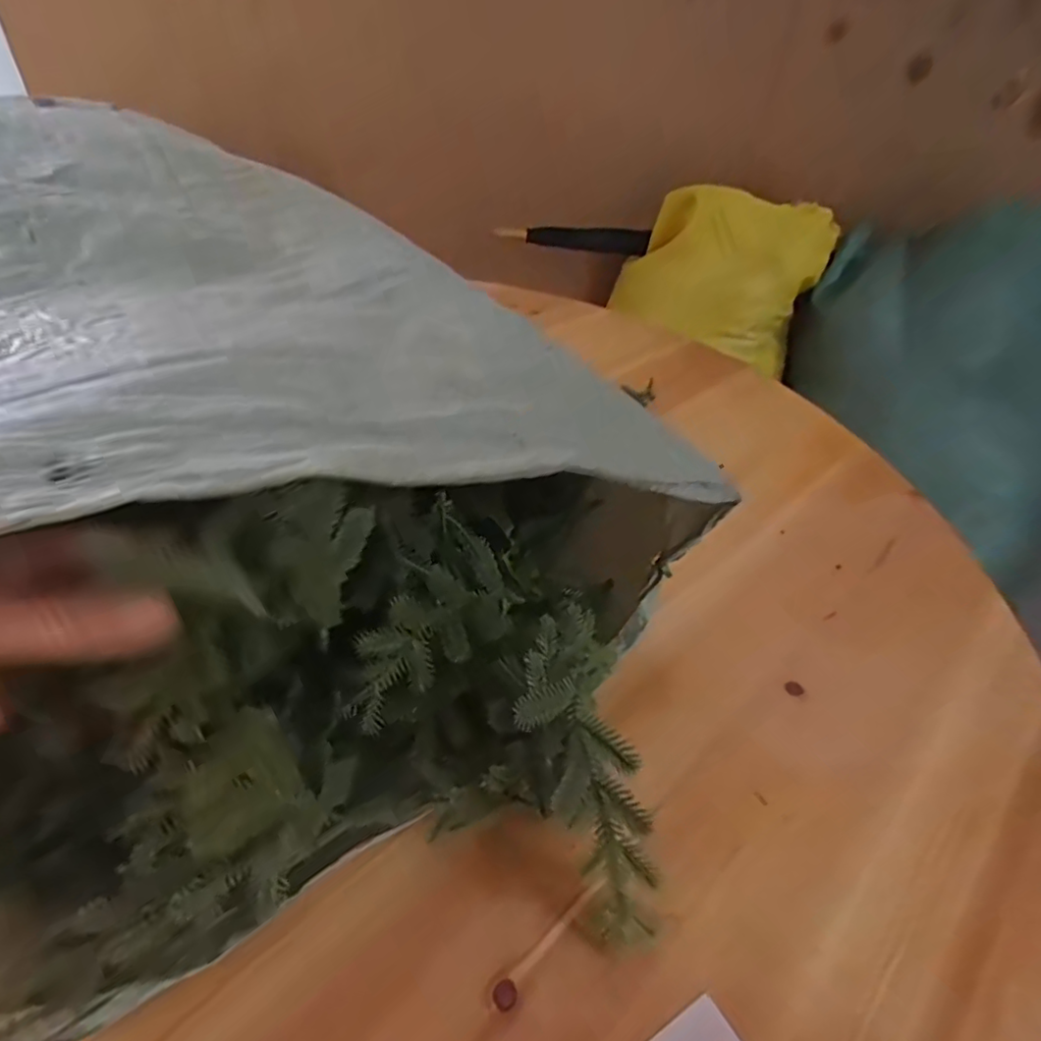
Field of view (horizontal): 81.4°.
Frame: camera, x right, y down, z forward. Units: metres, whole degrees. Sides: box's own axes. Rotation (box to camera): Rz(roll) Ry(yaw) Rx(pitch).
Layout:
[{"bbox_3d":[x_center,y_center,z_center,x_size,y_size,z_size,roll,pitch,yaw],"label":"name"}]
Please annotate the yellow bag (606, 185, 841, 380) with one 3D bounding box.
[{"bbox_3d":[0.405,-0.512,1.257,0.235,0.346,0.372,-22,45,-30],"label":"yellow bag"}]

